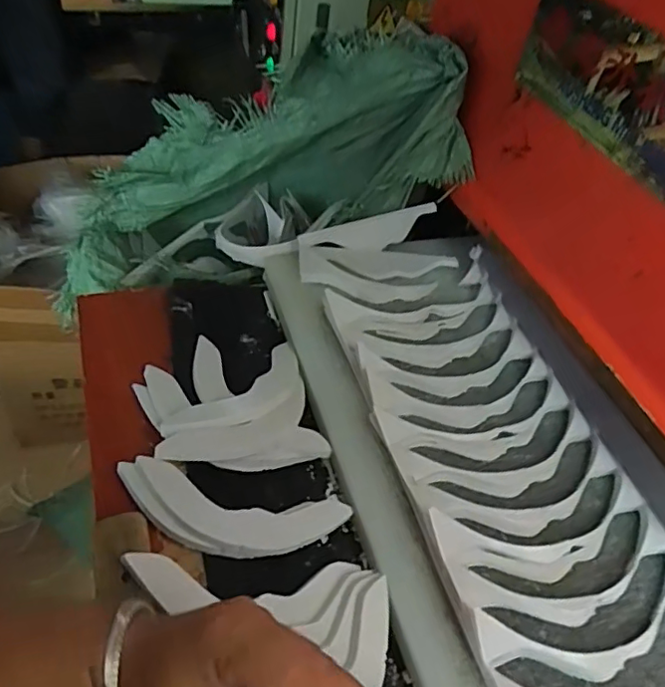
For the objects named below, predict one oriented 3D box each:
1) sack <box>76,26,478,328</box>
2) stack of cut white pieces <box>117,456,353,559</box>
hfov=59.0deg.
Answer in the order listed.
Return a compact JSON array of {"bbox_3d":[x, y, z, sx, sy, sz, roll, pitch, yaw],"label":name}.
[{"bbox_3d":[-0.093,-0.216,0.797,0.549,0.248,0.186,-20,49,4],"label":"sack"},{"bbox_3d":[-0.086,0.146,0.502,0.198,0.021,0.063,14,48,-7],"label":"stack of cut white pieces"}]

